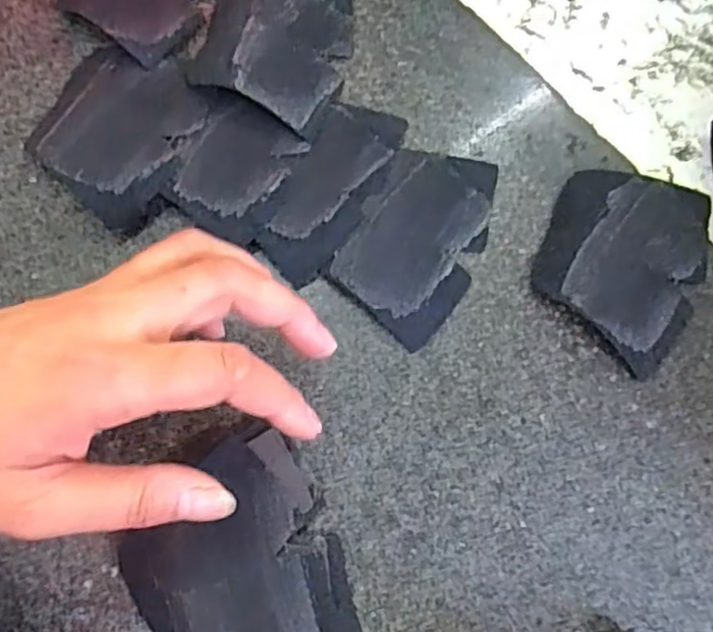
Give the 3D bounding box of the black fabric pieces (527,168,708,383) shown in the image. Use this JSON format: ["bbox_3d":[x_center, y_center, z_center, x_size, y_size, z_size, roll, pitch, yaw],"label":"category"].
[{"bbox_3d":[0.128,-0.027,0.311,0.075,0.014,0.094,22,74,5],"label":"black fabric pieces"}]

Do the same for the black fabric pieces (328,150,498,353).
[{"bbox_3d":[0.031,-0.038,0.313,0.060,0.008,0.095,32,75,7],"label":"black fabric pieces"}]

